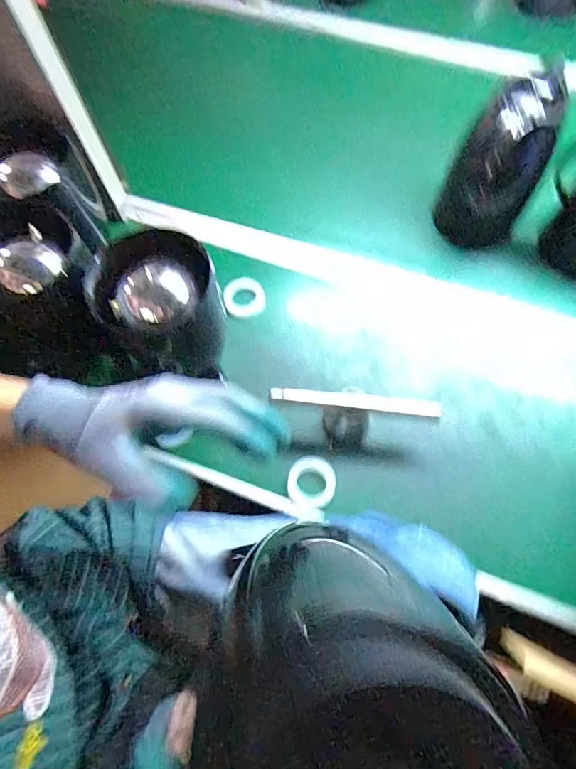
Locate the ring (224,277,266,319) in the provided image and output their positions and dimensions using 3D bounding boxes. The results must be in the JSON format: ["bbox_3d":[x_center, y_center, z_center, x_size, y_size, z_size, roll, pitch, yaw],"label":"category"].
[{"bbox_3d":[-0.061,-0.128,0.635,0.055,0.024,0.062,-3,68,1],"label":"ring"}]

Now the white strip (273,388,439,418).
[{"bbox_3d":[0.077,0.020,0.518,0.195,0.010,0.016,6,68,5],"label":"white strip"}]

